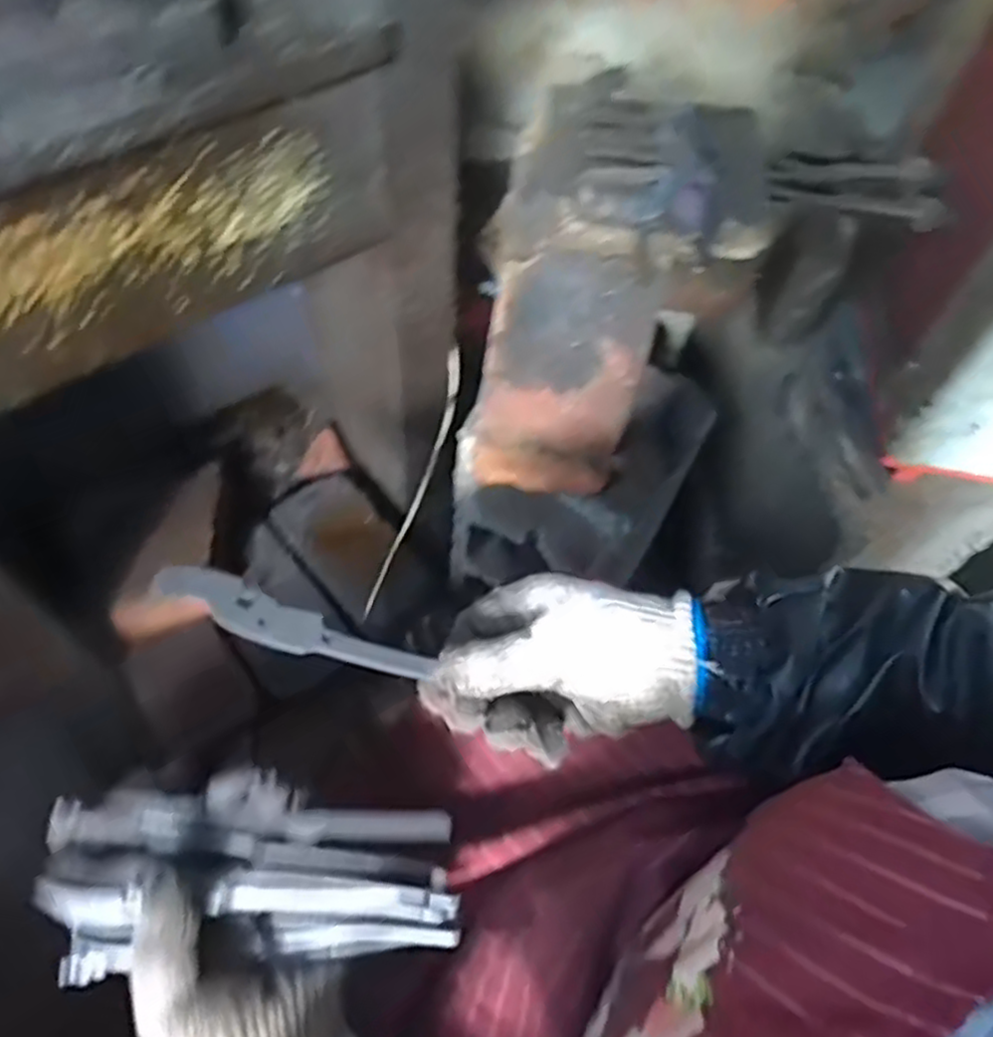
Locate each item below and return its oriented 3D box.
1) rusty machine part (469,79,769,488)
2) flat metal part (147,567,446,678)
[{"bbox_3d":[0.086,-0.188,0.642,0.212,0.155,0.351,19,87,7],"label":"rusty machine part"},{"bbox_3d":[-0.100,0.053,0.369,0.134,0.006,0.024,24,64,-1],"label":"flat metal part"}]

